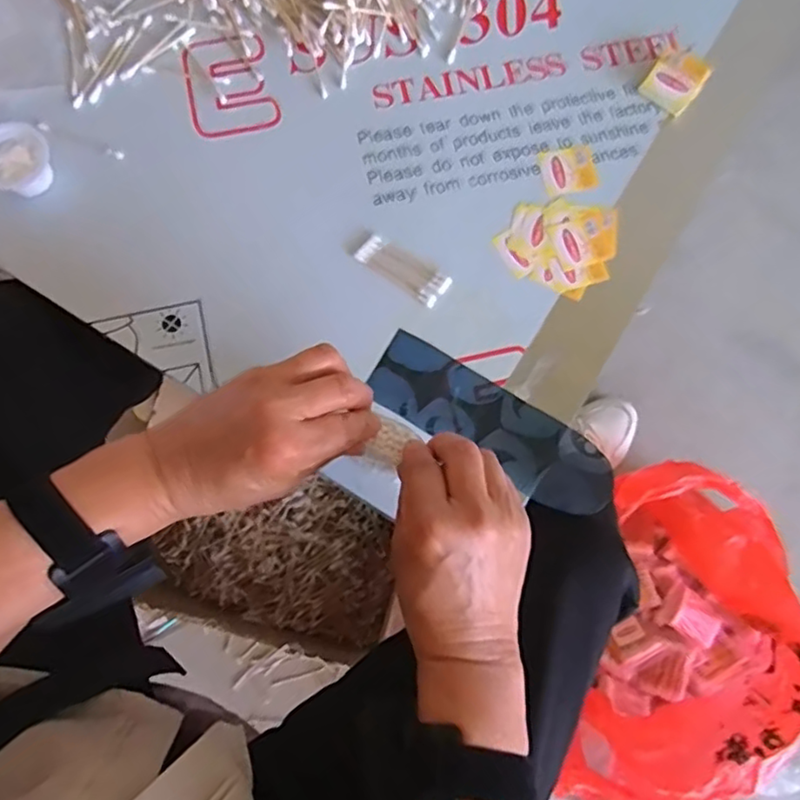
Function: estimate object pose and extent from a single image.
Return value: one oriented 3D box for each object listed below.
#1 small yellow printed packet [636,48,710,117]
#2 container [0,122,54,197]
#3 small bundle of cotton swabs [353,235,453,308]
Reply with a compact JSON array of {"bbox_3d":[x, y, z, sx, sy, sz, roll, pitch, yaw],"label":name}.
[{"bbox_3d":[0.230,-0.266,0.521,0.042,0.017,0.045,36,78,7],"label":"small yellow printed packet"},{"bbox_3d":[-0.292,-0.181,0.477,0.054,0.024,0.053,0,77,-1],"label":"container"},{"bbox_3d":[0.002,-0.101,0.485,0.073,0.004,0.026,34,78,6],"label":"small bundle of cotton swabs"}]

